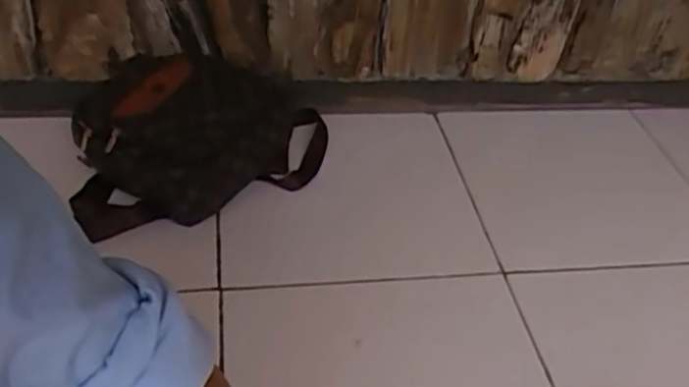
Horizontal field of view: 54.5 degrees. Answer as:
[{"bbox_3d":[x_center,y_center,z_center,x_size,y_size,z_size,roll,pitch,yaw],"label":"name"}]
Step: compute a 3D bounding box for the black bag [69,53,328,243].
[{"bbox_3d":[-0.203,-0.084,1.008,0.343,0.147,0.291,3,42,-2],"label":"black bag"}]

